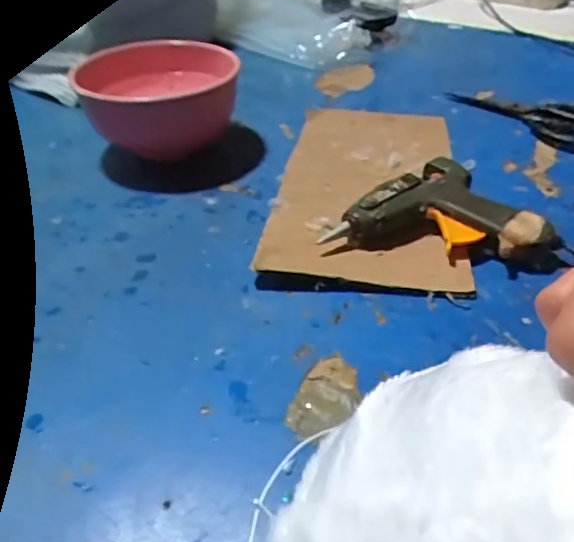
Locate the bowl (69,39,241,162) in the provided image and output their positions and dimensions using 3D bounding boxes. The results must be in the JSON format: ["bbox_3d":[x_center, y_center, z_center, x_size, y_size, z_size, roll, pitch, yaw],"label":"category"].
[{"bbox_3d":[-0.114,-0.157,0.547,0.130,0.081,0.128,-1,38,1],"label":"bowl"}]

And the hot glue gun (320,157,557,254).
[{"bbox_3d":[0.111,-0.047,0.424,0.155,0.035,0.086,6,39,10],"label":"hot glue gun"}]

